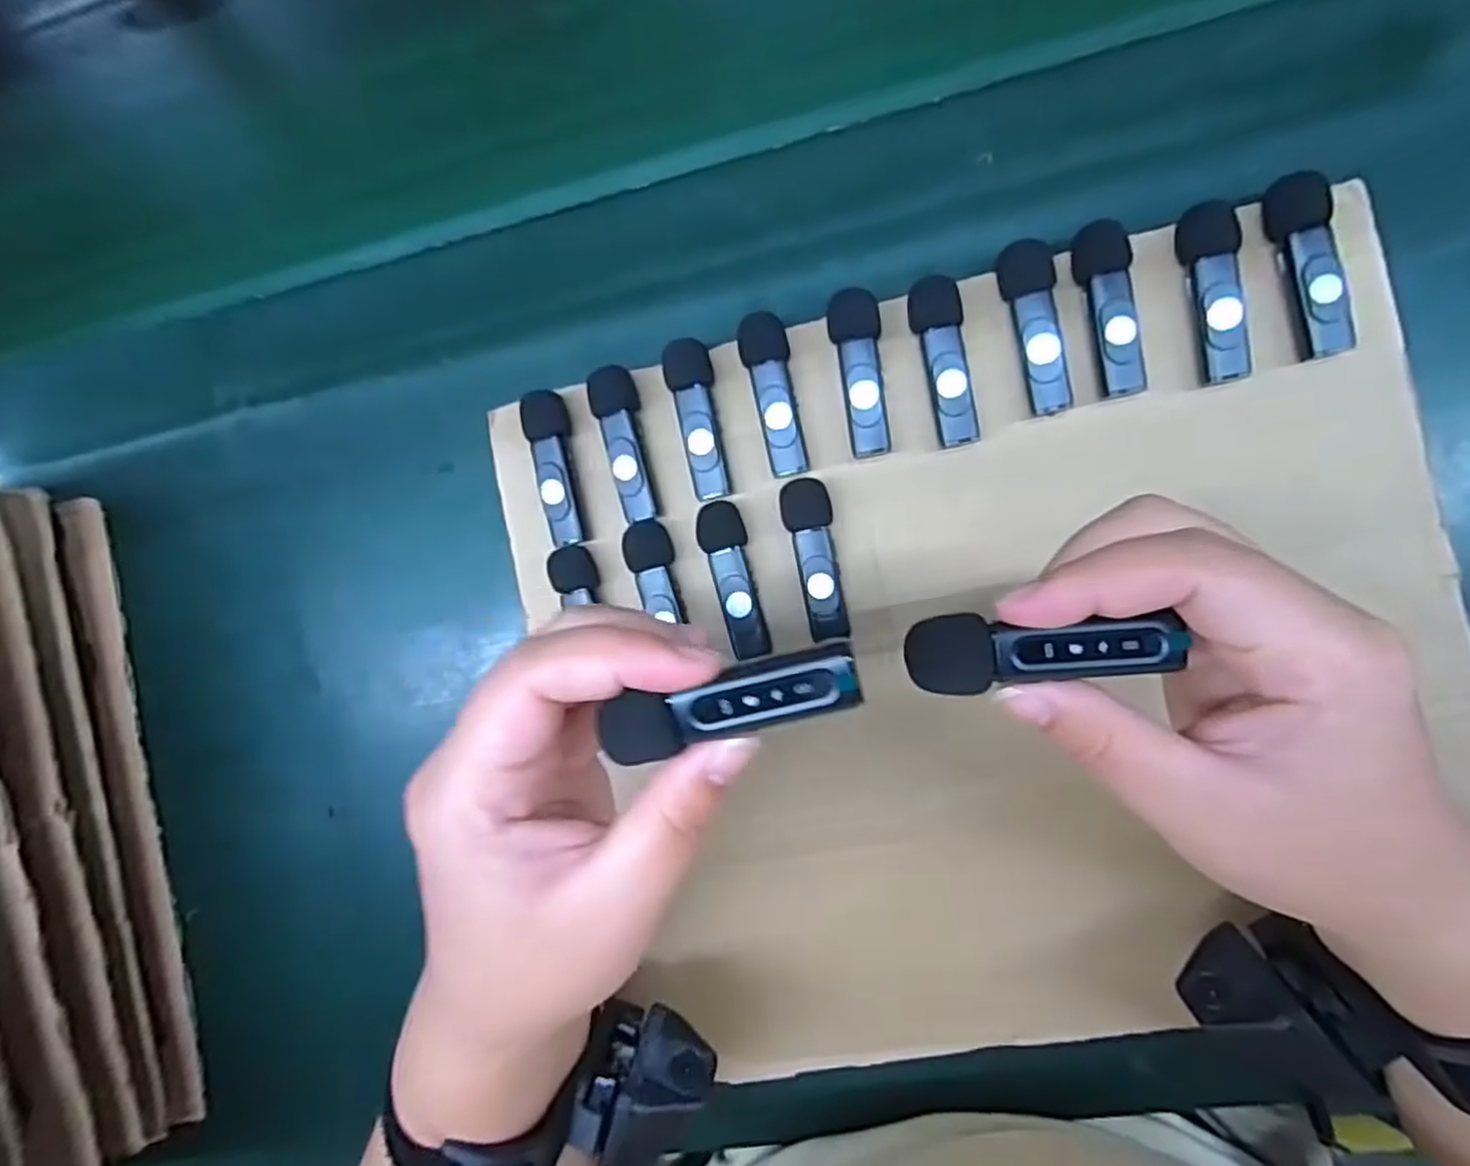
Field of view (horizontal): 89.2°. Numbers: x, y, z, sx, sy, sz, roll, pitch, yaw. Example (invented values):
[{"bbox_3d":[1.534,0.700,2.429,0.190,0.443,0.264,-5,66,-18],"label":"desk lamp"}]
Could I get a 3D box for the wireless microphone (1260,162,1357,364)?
[{"bbox_3d":[0.206,-0.113,0.268,0.018,0.016,0.064,-15,86,9],"label":"wireless microphone"}]

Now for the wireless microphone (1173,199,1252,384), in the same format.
[{"bbox_3d":[0.174,-0.105,0.272,0.018,0.018,0.062,-6,88,9],"label":"wireless microphone"}]

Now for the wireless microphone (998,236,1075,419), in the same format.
[{"bbox_3d":[0.112,-0.096,0.282,0.019,0.015,0.065,-7,88,9],"label":"wireless microphone"}]

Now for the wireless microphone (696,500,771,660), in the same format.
[{"bbox_3d":[0.001,-0.001,0.302,0.018,0.016,0.063,-16,86,9],"label":"wireless microphone"}]

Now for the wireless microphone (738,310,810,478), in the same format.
[{"bbox_3d":[0.016,-0.075,0.299,0.018,0.019,0.064,-11,87,9],"label":"wireless microphone"}]

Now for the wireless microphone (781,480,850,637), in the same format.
[{"bbox_3d":[0.033,-0.009,0.297,0.018,0.015,0.063,-11,87,9],"label":"wireless microphone"}]

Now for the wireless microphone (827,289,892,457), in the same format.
[{"bbox_3d":[0.049,-0.081,0.293,0.019,0.018,0.063,-6,88,9],"label":"wireless microphone"}]

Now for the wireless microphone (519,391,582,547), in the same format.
[{"bbox_3d":[-0.075,-0.048,0.314,0.018,0.015,0.064,-8,87,9],"label":"wireless microphone"}]

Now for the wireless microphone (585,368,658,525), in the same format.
[{"bbox_3d":[-0.044,-0.057,0.310,0.019,0.017,0.063,-16,86,9],"label":"wireless microphone"}]

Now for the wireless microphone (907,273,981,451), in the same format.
[{"bbox_3d":[0.081,-0.085,0.288,0.018,0.016,0.063,-11,87,9],"label":"wireless microphone"}]

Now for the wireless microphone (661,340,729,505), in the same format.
[{"bbox_3d":[-0.014,-0.066,0.305,0.018,0.017,0.064,-11,87,9],"label":"wireless microphone"}]

